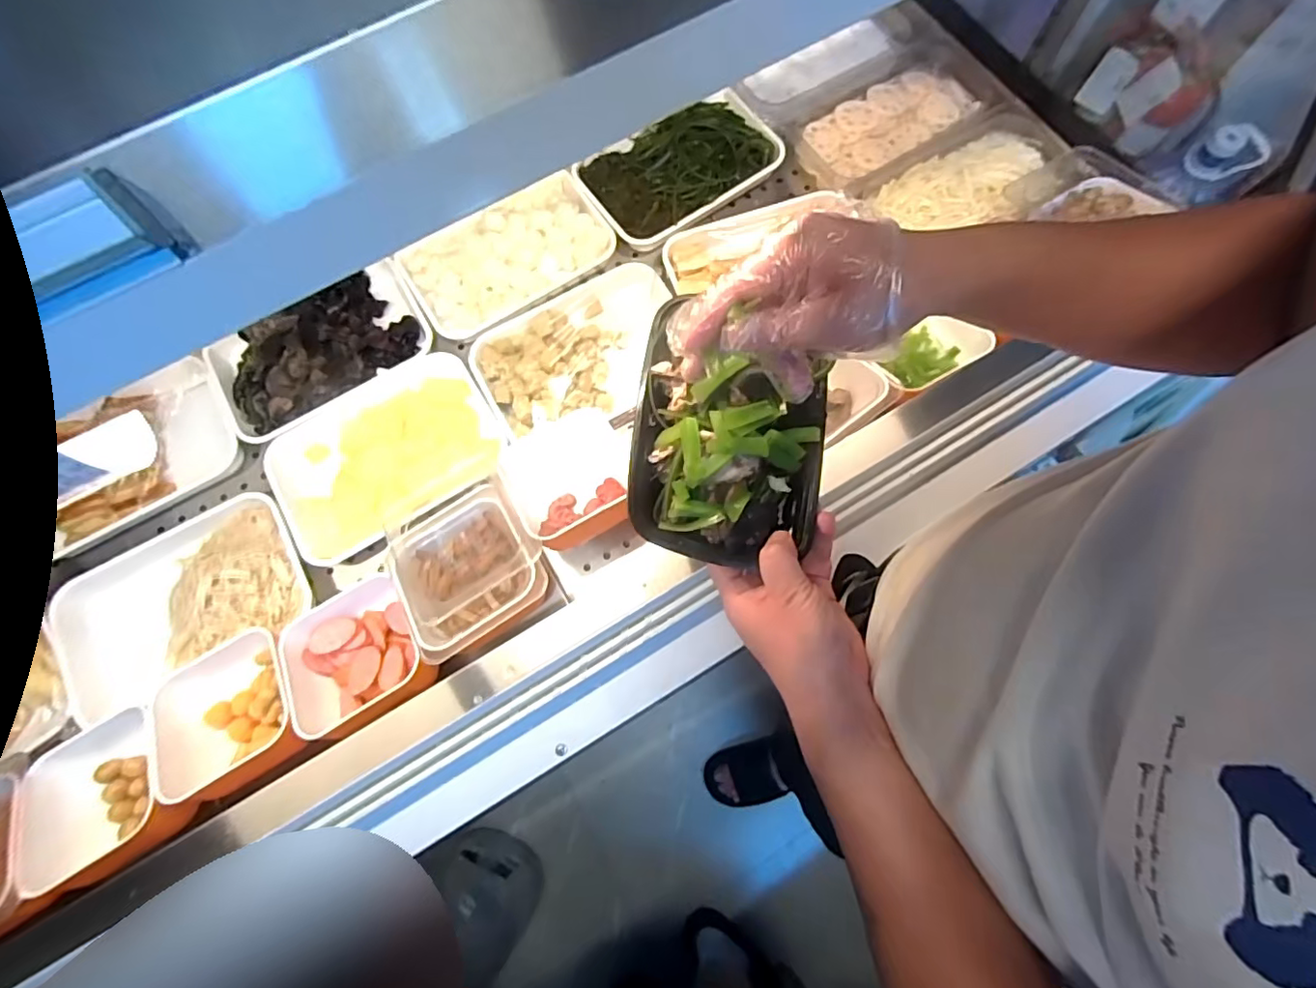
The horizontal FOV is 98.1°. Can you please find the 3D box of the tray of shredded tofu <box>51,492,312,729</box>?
[{"bbox_3d":[-0.631,0.139,0.743,0.309,0.056,0.195,-29,76,-10],"label":"tray of shredded tofu"}]

